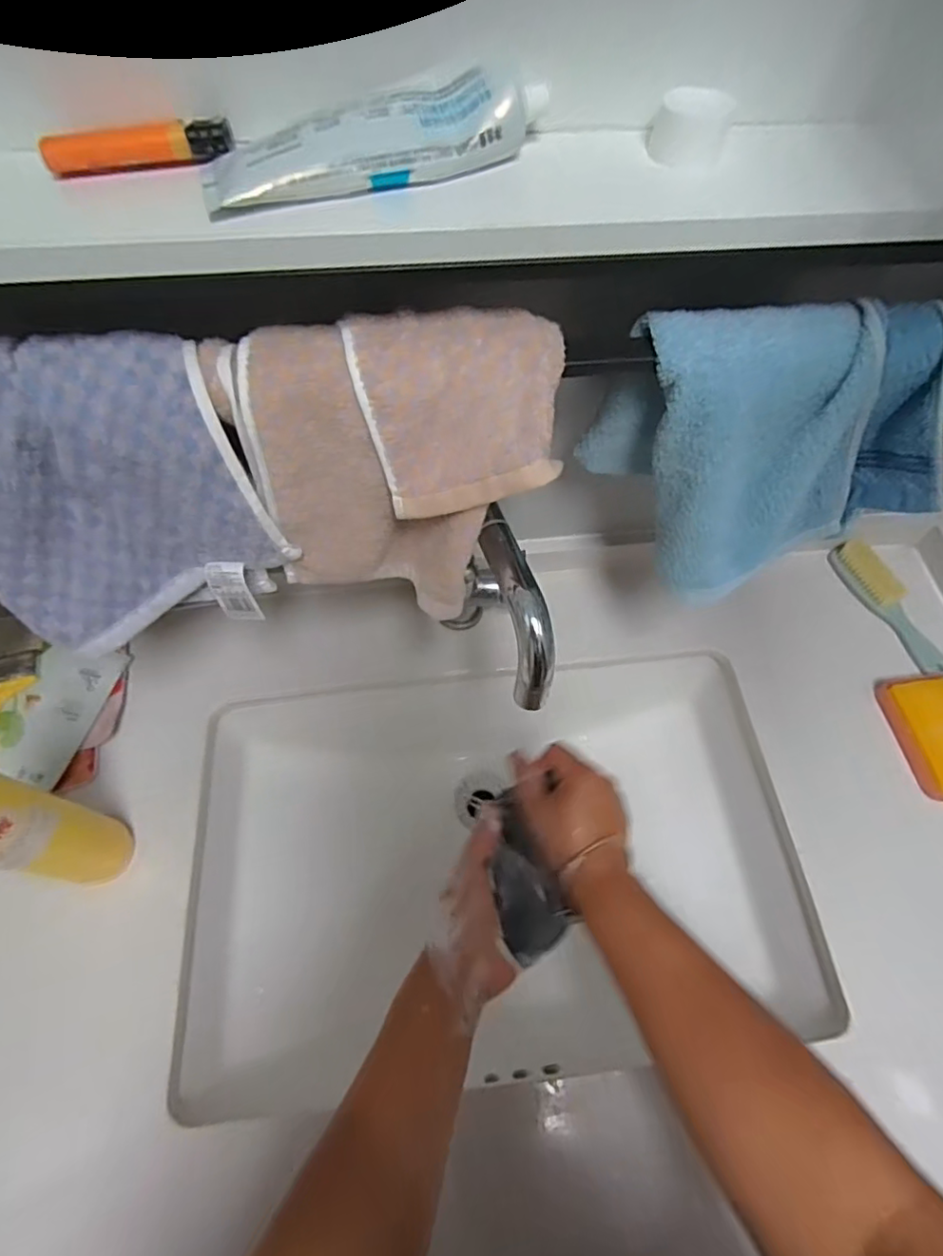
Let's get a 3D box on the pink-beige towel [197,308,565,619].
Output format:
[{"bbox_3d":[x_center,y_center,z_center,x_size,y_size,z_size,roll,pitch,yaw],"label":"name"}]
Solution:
[{"bbox_3d":[-0.040,-0.087,0.363,0.180,0.175,0.053,0,43,7],"label":"pink-beige towel"}]

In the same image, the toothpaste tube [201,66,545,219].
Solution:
[{"bbox_3d":[-0.043,-0.220,0.269,0.152,0.027,0.041,-18,63,-11],"label":"toothpaste tube"}]

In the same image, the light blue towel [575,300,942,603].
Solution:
[{"bbox_3d":[0.183,-0.106,0.389,0.202,0.162,0.090,4,61,1],"label":"light blue towel"}]

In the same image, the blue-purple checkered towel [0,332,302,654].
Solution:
[{"bbox_3d":[-0.209,-0.072,0.350,0.164,0.175,0.034,-13,44,-2],"label":"blue-purple checkered towel"}]

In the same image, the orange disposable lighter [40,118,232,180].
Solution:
[{"bbox_3d":[-0.149,-0.217,0.273,0.080,0.013,0.014,-12,62,-8],"label":"orange disposable lighter"}]

